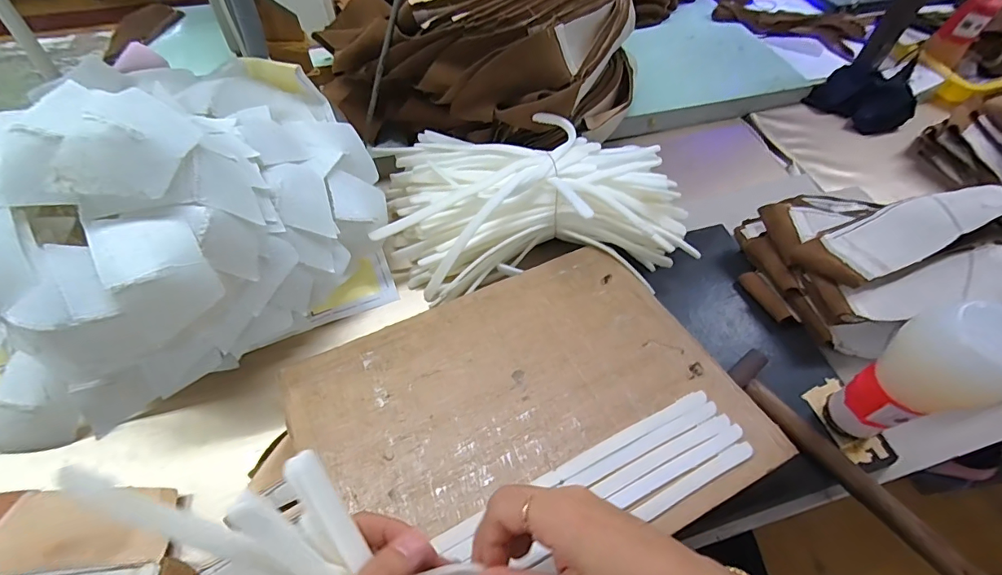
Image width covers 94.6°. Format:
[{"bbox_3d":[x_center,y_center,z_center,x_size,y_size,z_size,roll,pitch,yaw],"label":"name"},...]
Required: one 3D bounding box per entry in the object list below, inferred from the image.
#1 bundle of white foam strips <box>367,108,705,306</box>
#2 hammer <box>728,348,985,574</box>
[{"bbox_3d":[0.033,-0.097,0.566,0.362,0.105,0.200,0,55,-2],"label":"bundle of white foam strips"},{"bbox_3d":[0.318,0.163,0.421,0.054,0.022,0.252,-26,60,-19],"label":"hammer"}]

